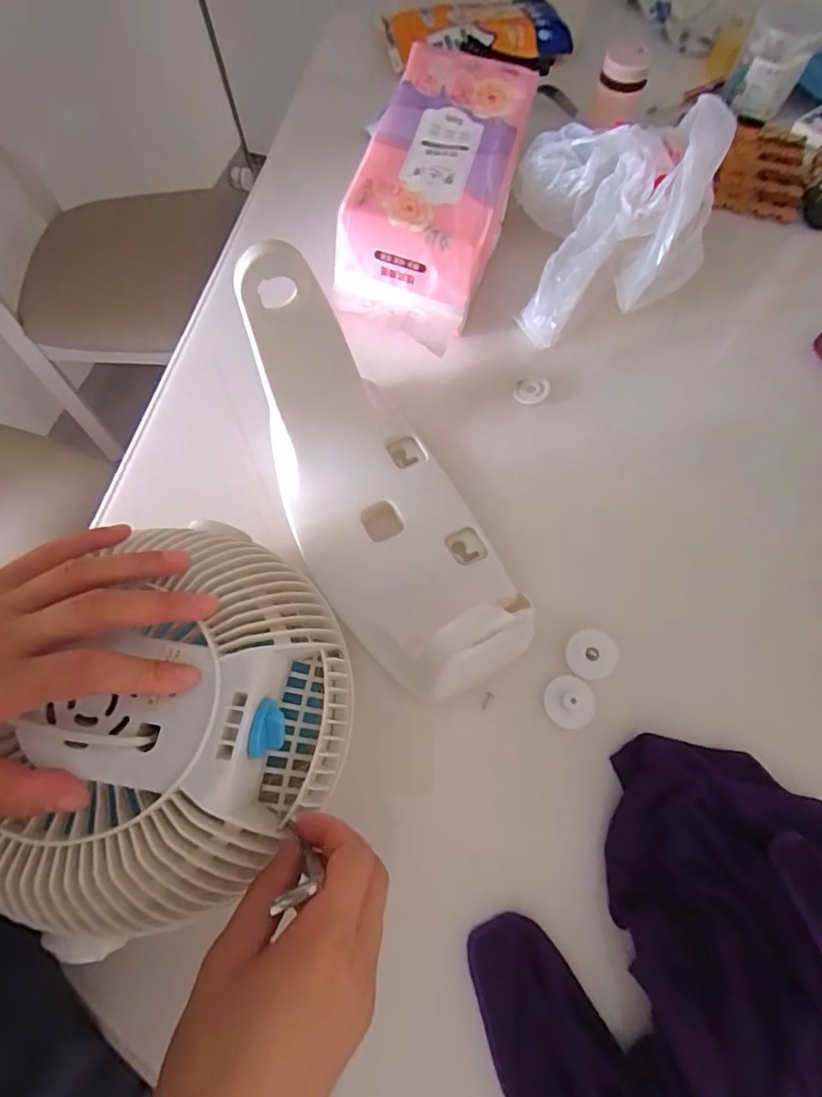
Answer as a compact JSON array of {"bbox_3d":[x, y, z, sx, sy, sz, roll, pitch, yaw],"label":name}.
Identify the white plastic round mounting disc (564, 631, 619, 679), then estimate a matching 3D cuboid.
[{"bbox_3d":[0.132,0.078,0.349,0.035,0.004,0.034,0,89,18],"label":"white plastic round mounting disc"}]

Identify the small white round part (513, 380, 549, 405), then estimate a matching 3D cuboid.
[{"bbox_3d":[0.111,-0.145,0.438,0.030,0.011,0.025,14,71,5],"label":"small white round part"}]

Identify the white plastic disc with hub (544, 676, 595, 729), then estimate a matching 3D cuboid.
[{"bbox_3d":[0.114,0.110,0.341,0.033,0.009,0.035,0,70,0],"label":"white plastic disc with hub"}]

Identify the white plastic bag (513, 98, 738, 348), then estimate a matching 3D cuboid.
[{"bbox_3d":[0.189,-0.304,0.437,0.168,0.133,0.193,0,70,0],"label":"white plastic bag"}]

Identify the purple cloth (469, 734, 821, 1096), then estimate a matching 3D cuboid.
[{"bbox_3d":[0.169,0.240,0.277,0.185,0.045,0.251,43,75,14],"label":"purple cloth"}]

